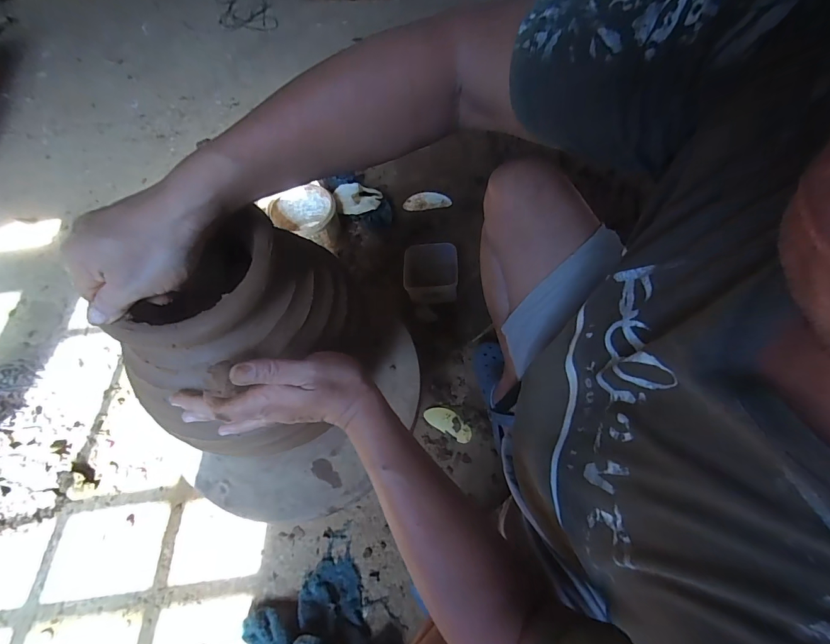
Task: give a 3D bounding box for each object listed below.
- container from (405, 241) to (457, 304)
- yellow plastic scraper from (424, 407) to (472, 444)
[{"bbox_3d":[0.041,-0.123,1.012,0.134,0.111,0.135,-2,62,4],"label":"container"},{"bbox_3d":[0.075,0.223,0.870,0.111,0.004,0.047,28,69,18],"label":"yellow plastic scraper"}]

